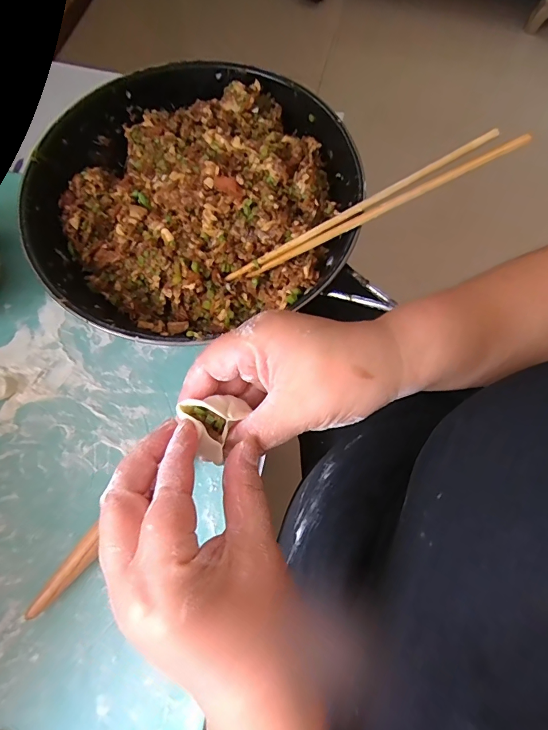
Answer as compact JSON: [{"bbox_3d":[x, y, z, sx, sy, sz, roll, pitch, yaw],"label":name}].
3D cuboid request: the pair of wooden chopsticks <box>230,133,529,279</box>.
[{"bbox_3d":[0.078,-0.132,0.352,0.259,0.016,0.029,-23,70,16],"label":"pair of wooden chopsticks"}]

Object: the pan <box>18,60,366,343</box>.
[{"bbox_3d":[-0.080,-0.166,0.401,0.301,0.064,0.291,0,70,-1],"label":"pan"}]

